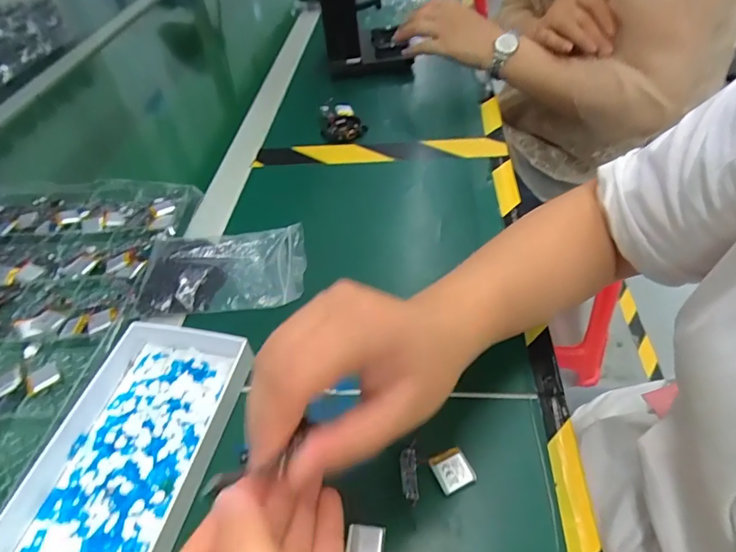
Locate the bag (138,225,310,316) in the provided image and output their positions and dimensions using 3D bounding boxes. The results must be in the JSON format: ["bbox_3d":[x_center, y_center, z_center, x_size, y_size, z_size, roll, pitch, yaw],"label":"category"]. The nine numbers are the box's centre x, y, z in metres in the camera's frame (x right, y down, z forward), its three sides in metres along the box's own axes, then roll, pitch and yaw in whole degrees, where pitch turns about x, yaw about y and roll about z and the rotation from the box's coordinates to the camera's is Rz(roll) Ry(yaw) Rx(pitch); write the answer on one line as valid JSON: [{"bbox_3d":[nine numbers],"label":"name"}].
[{"bbox_3d":[-0.130,-0.009,0.411,0.139,0.021,0.090,-6,47,2],"label":"bag"}]

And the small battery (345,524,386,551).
[{"bbox_3d":[-0.001,0.154,0.257,0.021,0.007,0.024,2,48,9],"label":"small battery"}]

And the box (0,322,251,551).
[{"bbox_3d":[-0.160,0.112,0.302,0.109,0.026,0.179,6,49,12],"label":"box"}]

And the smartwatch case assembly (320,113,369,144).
[{"bbox_3d":[-0.030,-0.186,0.569,0.046,0.014,0.050,-32,51,-21],"label":"smartwatch case assembly"}]

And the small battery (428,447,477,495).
[{"bbox_3d":[0.052,0.119,0.281,0.022,0.004,0.023,-21,49,-12],"label":"small battery"}]

